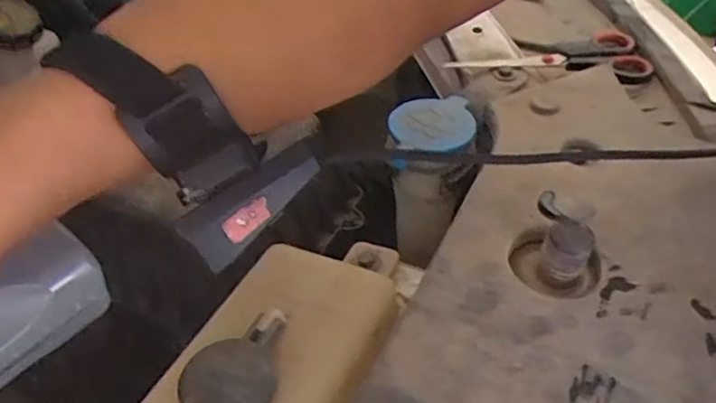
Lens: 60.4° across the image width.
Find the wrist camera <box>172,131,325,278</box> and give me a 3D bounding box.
[{"bbox_3d":[-0.043,-0.002,0.270,0.069,0.025,0.015,-42,51,-15],"label":"wrist camera"}]

